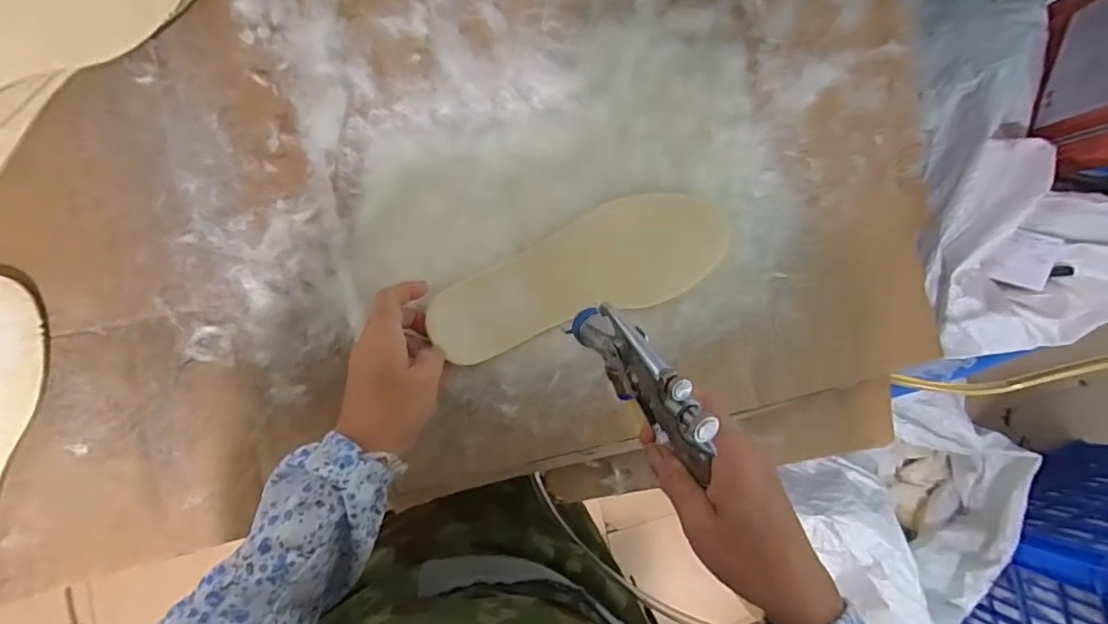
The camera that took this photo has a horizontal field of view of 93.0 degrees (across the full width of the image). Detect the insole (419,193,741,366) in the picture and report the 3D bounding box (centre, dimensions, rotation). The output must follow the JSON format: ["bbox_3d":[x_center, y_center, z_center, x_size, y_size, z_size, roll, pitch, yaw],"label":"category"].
[{"bbox_3d":[0.029,-0.034,0.445,0.267,0.013,0.090,-22,87,-13],"label":"insole"}]

